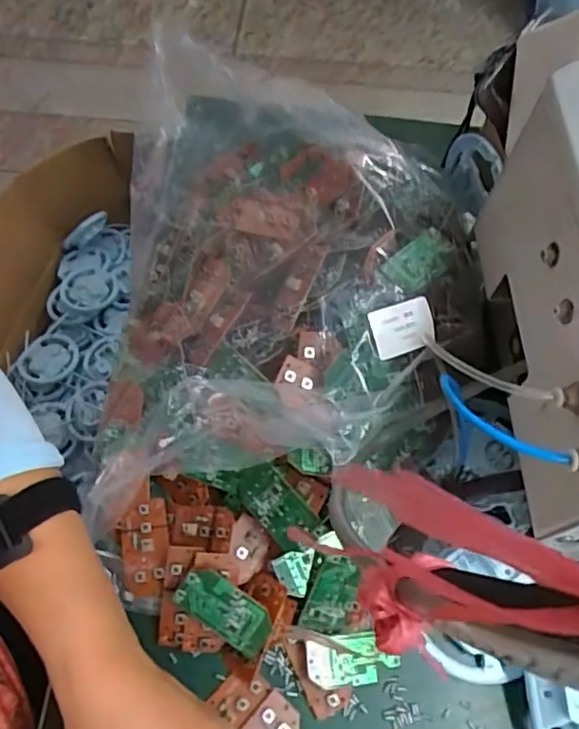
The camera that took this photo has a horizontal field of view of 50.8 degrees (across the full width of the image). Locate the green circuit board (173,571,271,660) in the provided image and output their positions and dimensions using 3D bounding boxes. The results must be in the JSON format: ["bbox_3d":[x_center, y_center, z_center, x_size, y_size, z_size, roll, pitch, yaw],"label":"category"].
[{"bbox_3d":[-0.038,0.147,0.364,0.060,0.004,0.029,35,90,1],"label":"green circuit board"}]

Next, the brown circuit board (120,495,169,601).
[{"bbox_3d":[-0.092,0.118,0.389,0.031,0.010,0.058,-10,64,-7],"label":"brown circuit board"}]

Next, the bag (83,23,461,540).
[{"bbox_3d":[-0.006,-0.073,0.428,0.234,0.106,0.343,3,63,-1],"label":"bag"}]

